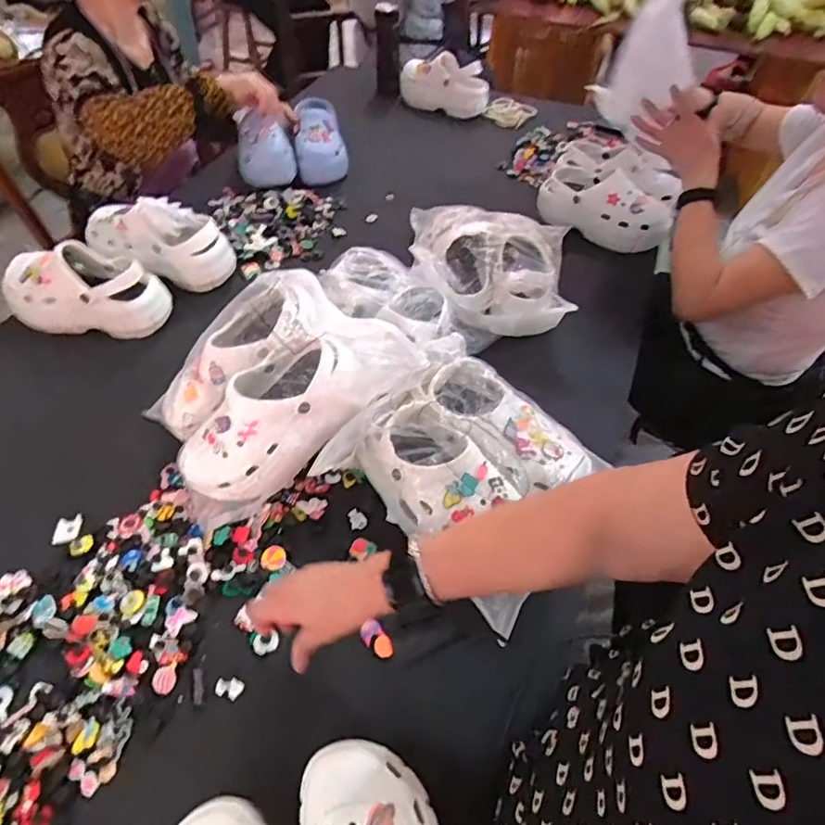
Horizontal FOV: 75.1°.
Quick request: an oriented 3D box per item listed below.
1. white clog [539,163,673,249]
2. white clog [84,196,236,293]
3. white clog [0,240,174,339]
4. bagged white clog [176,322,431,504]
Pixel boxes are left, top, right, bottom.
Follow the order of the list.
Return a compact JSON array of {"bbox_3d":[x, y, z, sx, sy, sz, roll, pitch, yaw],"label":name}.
[{"bbox_3d":[0.388,-0.418,1.086,0.264,0.093,0.137,31,57,21],"label":"white clog"},{"bbox_3d":[-0.433,-0.310,0.927,0.260,0.121,0.109,22,54,15],"label":"white clog"},{"bbox_3d":[-0.531,-0.195,0.862,0.253,0.109,0.094,6,52,3],"label":"white clog"},{"bbox_3d":[-0.148,-0.015,0.665,0.319,0.108,0.115,-36,59,-3],"label":"bagged white clog"}]

